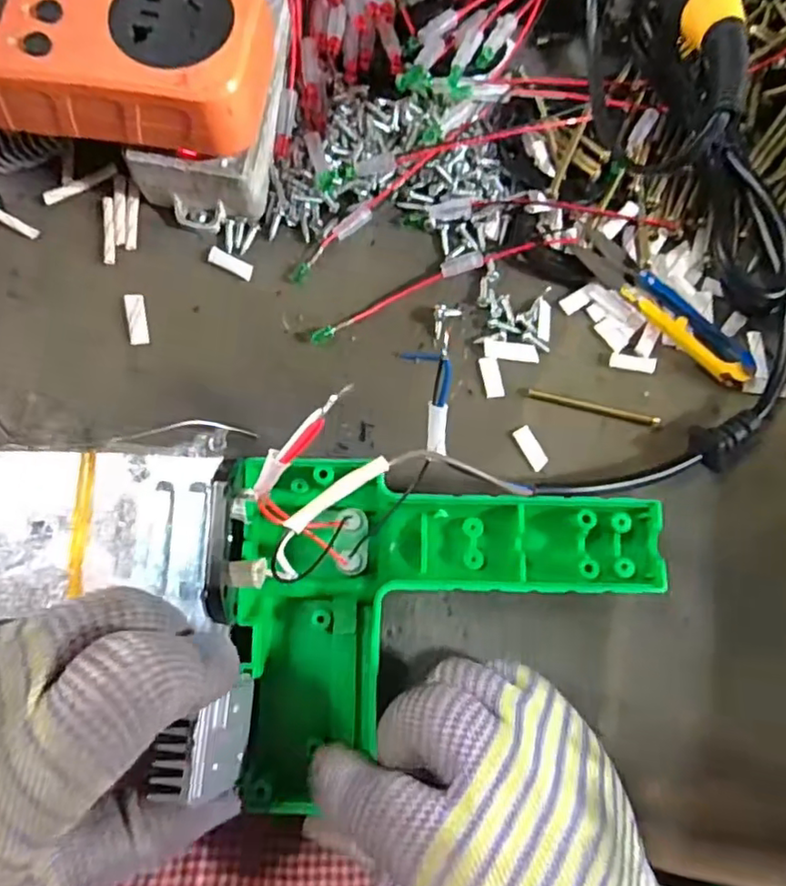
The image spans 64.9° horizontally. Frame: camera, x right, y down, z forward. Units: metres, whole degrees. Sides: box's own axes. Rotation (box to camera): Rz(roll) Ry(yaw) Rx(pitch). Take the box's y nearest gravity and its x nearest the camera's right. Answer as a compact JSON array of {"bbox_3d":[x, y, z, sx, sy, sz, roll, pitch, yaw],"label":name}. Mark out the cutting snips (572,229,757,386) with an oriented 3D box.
[{"bbox_3d":[0.122,-0.062,0.275,0.093,0.011,0.026,41,81,2],"label":"cutting snips"}]

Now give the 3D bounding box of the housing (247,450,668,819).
[{"bbox_3d":[0.019,0.064,0.228,0.149,0.030,0.113,0,82,-4],"label":"housing"}]

